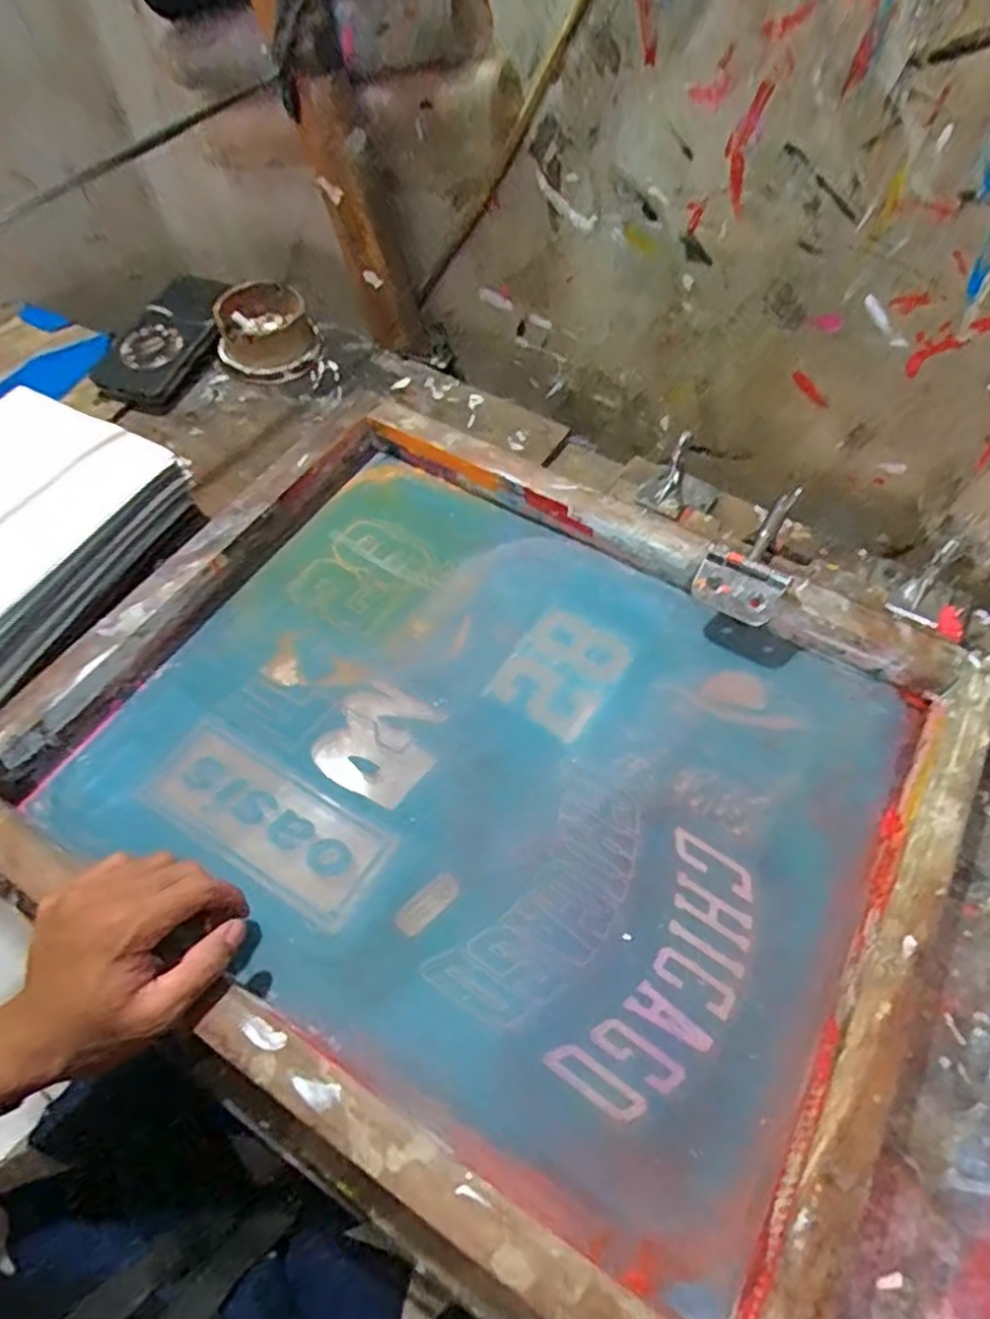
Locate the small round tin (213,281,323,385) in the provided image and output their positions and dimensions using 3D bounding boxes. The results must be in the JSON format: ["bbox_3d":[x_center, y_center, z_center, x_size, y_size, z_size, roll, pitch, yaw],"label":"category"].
[{"bbox_3d":[-0.220,-0.315,0.697,0.088,0.056,0.082,0,58,0],"label":"small round tin"}]

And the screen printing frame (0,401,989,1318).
[{"bbox_3d":[0.002,0.063,0.477,0.542,0.049,0.437,30,63,17],"label":"screen printing frame"}]

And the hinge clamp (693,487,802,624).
[{"bbox_3d":[0.195,-0.077,0.526,0.056,0.031,0.106,34,65,19],"label":"hinge clamp"}]

